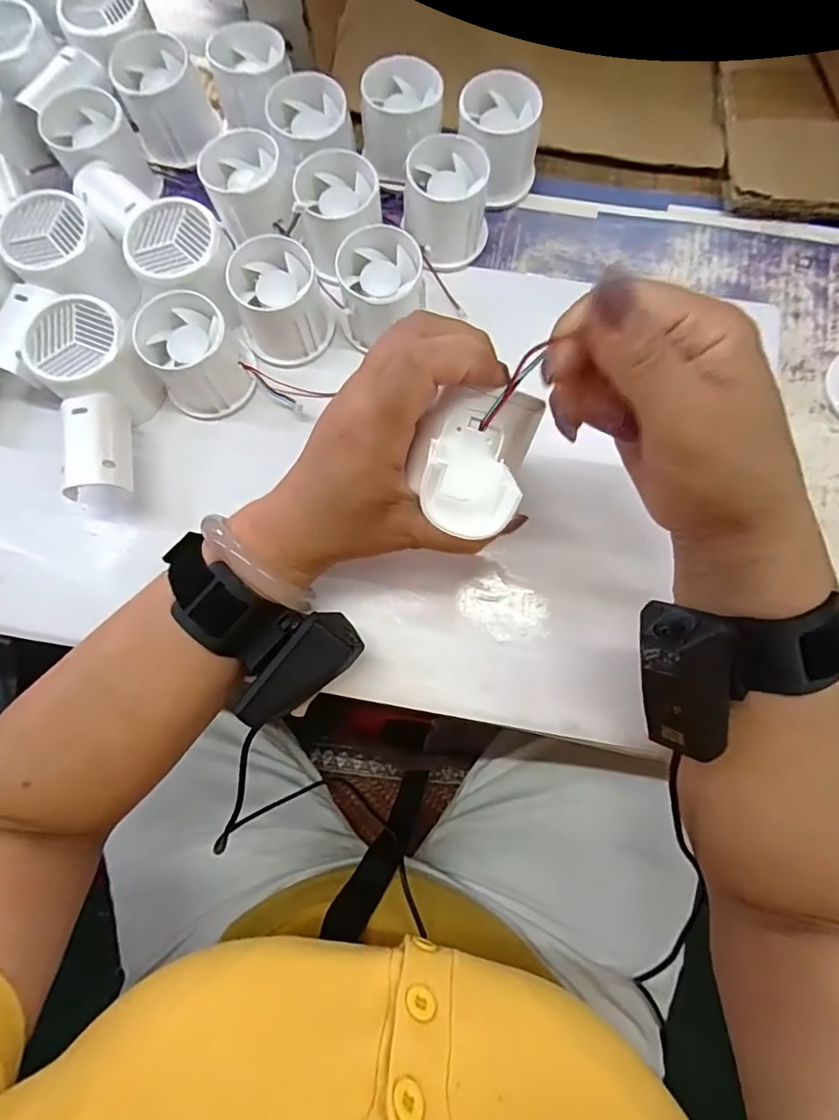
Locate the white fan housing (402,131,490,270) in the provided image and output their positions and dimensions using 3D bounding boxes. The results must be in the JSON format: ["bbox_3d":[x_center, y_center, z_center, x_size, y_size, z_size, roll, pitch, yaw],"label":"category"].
[{"bbox_3d":[0.018,-0.226,0.338,0.051,0.046,0.060,3,78,1],"label":"white fan housing"}]

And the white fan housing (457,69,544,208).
[{"bbox_3d":[0.050,-0.277,0.349,0.048,0.052,0.056,-41,81,-7],"label":"white fan housing"}]

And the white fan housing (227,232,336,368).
[{"bbox_3d":[-0.086,-0.158,0.326,0.056,0.050,0.052,0,78,1],"label":"white fan housing"}]

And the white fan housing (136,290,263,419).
[{"bbox_3d":[-0.135,-0.124,0.320,0.055,0.047,0.057,0,78,1],"label":"white fan housing"}]

